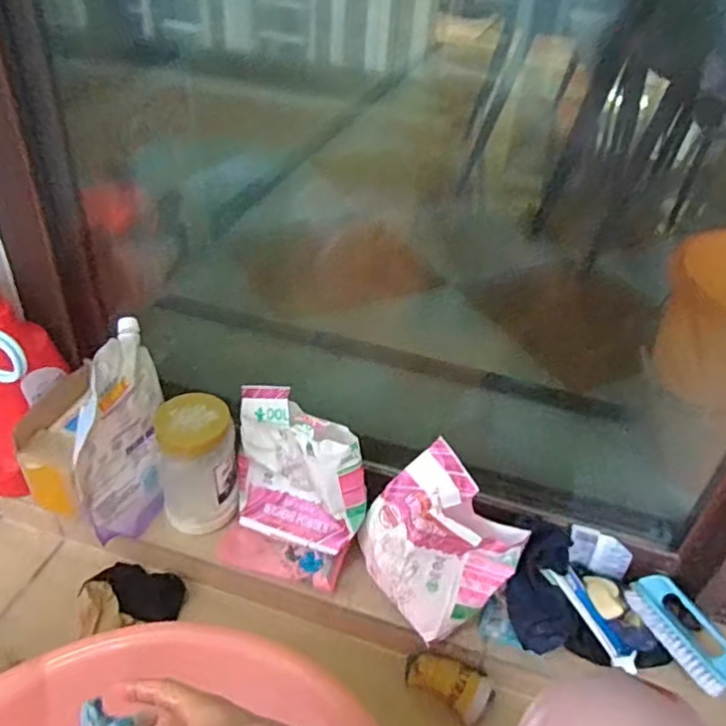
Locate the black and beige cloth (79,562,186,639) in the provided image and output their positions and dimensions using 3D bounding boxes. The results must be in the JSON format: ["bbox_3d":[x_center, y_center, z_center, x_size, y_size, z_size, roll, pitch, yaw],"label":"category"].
[{"bbox_3d":[-0.301,0.303,0.828,0.121,0.031,0.084,-7,40,-15],"label":"black and beige cloth"}]

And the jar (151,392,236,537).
[{"bbox_3d":[-0.218,0.132,0.837,0.098,0.161,0.104,3,39,-3],"label":"jar"}]

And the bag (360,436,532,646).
[{"bbox_3d":[0.089,0.213,0.763,0.128,0.155,0.163,-23,47,-31],"label":"bag"}]

